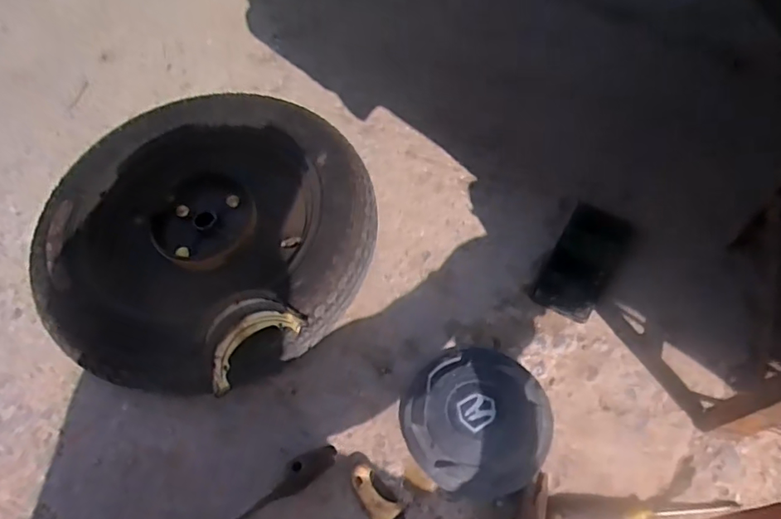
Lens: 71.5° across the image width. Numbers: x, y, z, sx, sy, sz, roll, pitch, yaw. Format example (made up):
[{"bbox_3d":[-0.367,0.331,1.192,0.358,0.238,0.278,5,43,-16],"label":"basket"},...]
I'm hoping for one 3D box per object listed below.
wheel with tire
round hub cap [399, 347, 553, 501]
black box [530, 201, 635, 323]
[{"bbox_3d":[-0.241,-0.047,0.732,0.416,0.110,0.414,-14,61,-2],"label":"wheel with tire"},{"bbox_3d":[0.094,0.178,0.613,0.157,0.048,0.165,-2,62,5],"label":"round hub cap"},{"bbox_3d":[0.253,0.002,0.712,0.081,0.029,0.154,26,67,18],"label":"black box"}]

